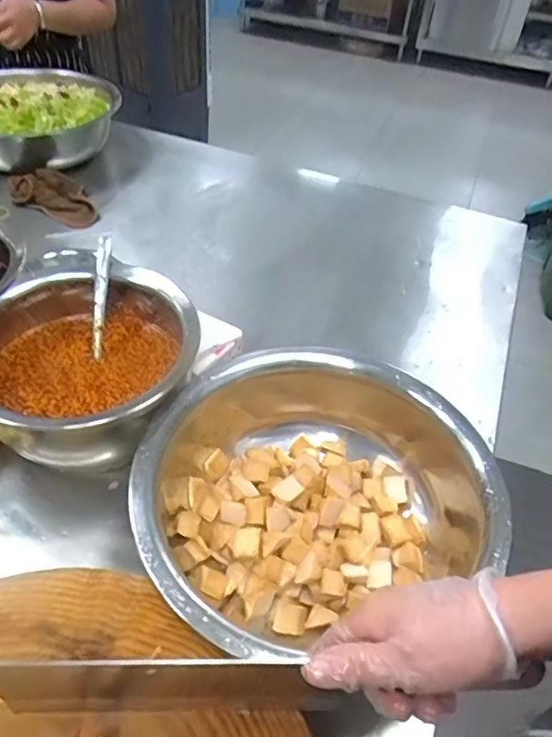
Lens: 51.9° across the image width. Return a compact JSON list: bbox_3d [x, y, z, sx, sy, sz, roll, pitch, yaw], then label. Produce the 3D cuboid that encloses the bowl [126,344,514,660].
[{"bbox_3d":[0.033,0.126,0.614,0.366,0.148,0.356,-13,47,-19],"label":"bowl"}]

